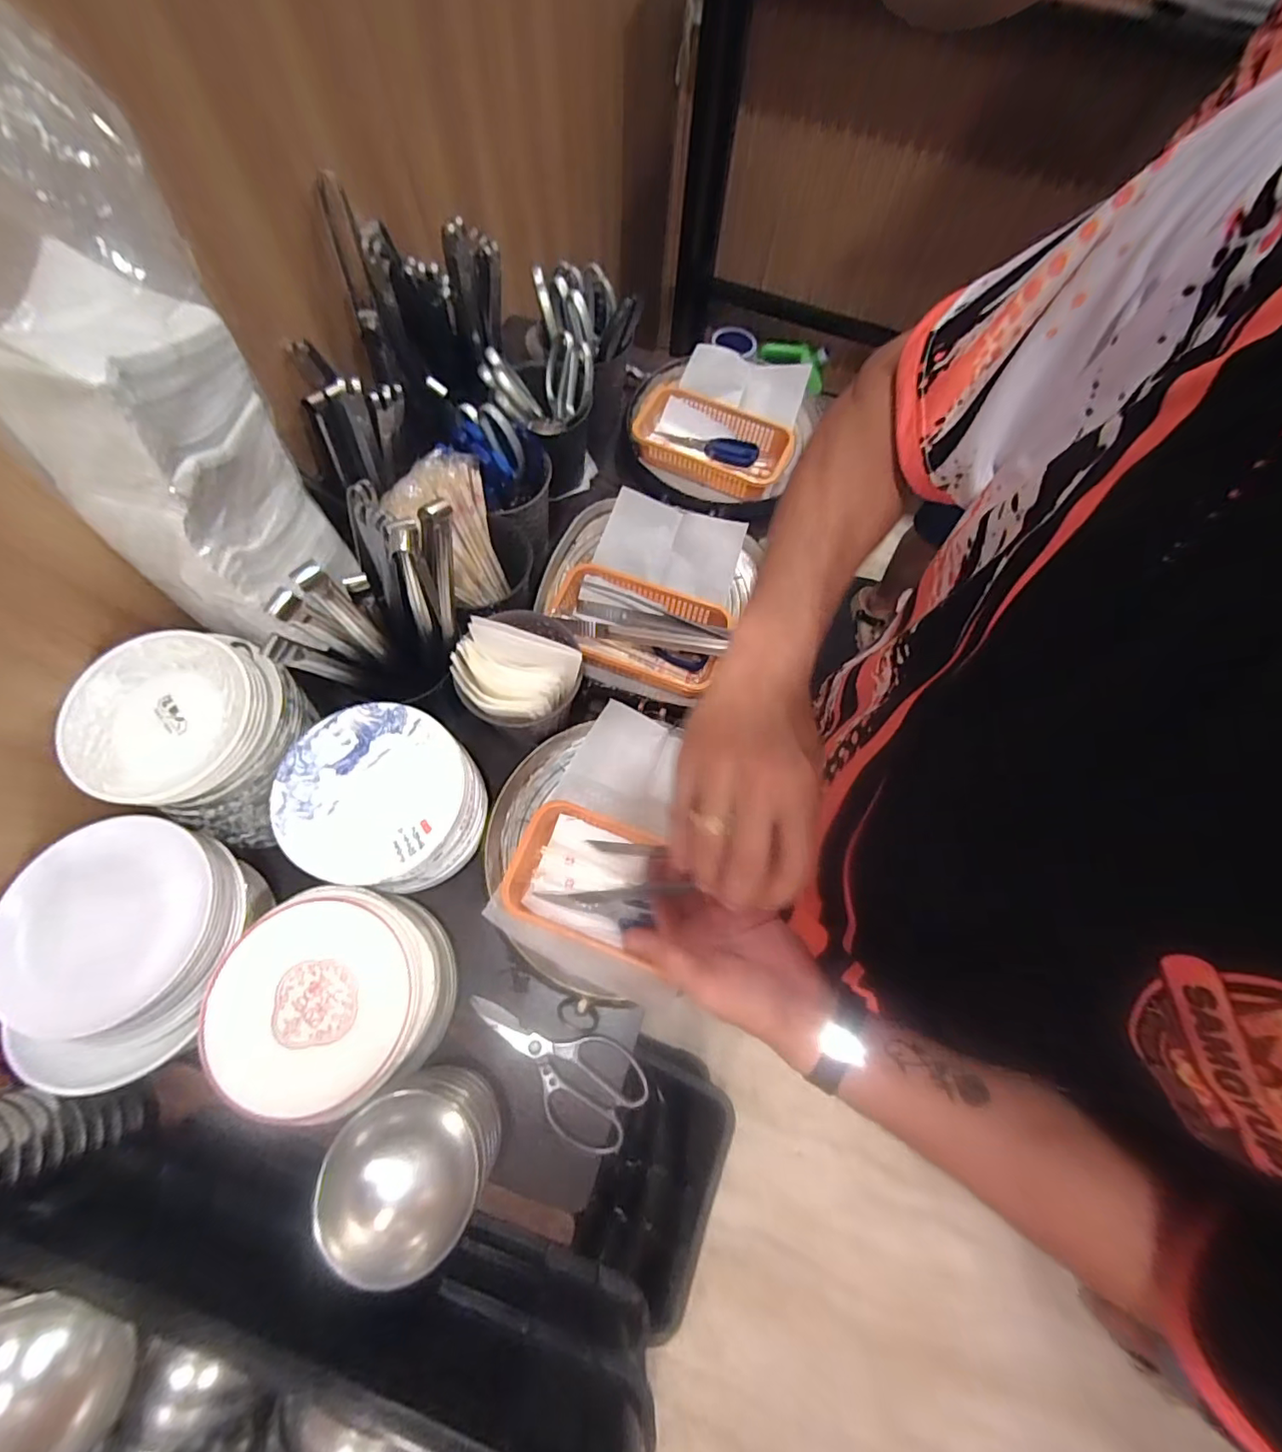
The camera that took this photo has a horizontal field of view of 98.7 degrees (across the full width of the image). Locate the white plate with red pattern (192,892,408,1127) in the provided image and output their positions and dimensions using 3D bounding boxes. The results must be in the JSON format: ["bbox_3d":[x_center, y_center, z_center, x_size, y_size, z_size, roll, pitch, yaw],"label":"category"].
[{"bbox_3d":[-0.300,0.250,0.500,0.163,0.024,0.170,1,69,-3],"label":"white plate with red pattern"}]

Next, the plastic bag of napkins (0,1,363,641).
[{"bbox_3d":[-0.376,-0.241,0.419,0.145,0.363,0.190,38,72,11],"label":"plastic bag of napkins"}]

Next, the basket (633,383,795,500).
[{"bbox_3d":[0.100,-0.437,0.844,0.249,0.049,0.160,28,71,8],"label":"basket"}]

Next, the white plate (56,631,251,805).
[{"bbox_3d":[-0.447,-0.012,0.510,0.146,0.025,0.162,29,71,8],"label":"white plate"}]

